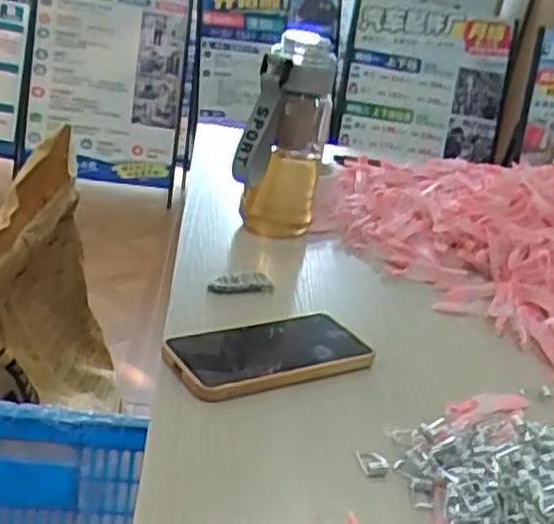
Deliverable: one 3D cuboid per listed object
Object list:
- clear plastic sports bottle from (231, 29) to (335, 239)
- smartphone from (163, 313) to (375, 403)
[{"bbox_3d":[0.008,-0.124,0.789,0.084,0.212,0.086,11,23,1],"label":"clear plastic sports bottle"},{"bbox_3d":[-0.007,0.068,0.577,0.153,0.011,0.082,-6,26,-32],"label":"smartphone"}]

